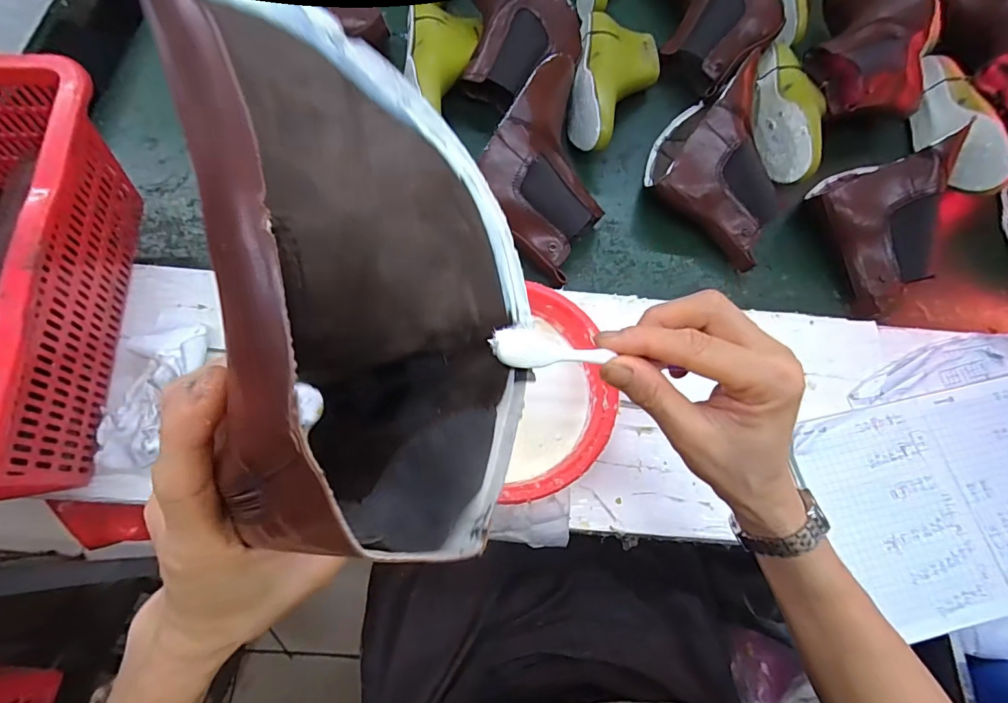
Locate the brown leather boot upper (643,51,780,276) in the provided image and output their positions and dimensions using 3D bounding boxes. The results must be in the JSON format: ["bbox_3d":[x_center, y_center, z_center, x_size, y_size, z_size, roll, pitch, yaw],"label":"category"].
[{"bbox_3d":[0.273,-0.245,0.563,0.167,0.105,0.233,28,71,8],"label":"brown leather boot upper"}]

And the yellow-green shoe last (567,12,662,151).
[{"bbox_3d":[0.147,-0.350,0.609,0.105,0.075,0.230,10,70,1],"label":"yellow-green shoe last"}]

